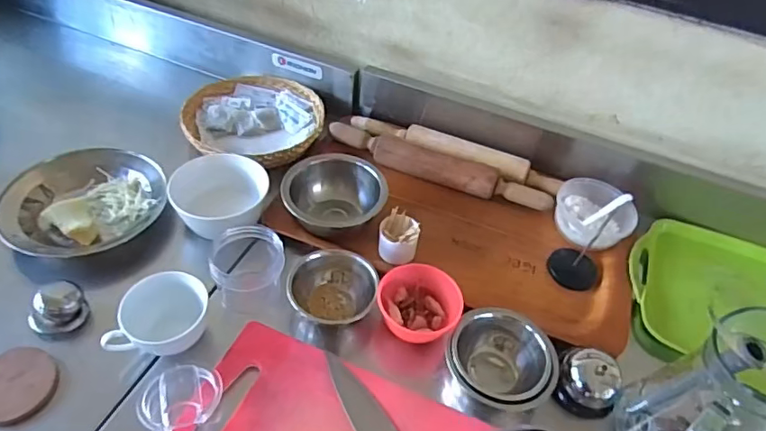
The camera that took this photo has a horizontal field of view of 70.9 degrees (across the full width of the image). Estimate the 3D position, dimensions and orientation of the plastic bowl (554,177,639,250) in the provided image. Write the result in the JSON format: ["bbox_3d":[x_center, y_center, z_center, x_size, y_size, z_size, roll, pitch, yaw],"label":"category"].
[{"bbox_3d":[0.309,-0.004,0.807,0.104,0.052,0.109,4,46,-4],"label":"plastic bowl"}]

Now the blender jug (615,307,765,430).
[{"bbox_3d":[0.320,0.184,0.526,0.099,0.194,0.119,11,46,3],"label":"blender jug"}]

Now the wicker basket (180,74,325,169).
[{"bbox_3d":[-0.219,-0.170,0.945,0.234,0.043,0.234,4,46,-4],"label":"wicker basket"}]

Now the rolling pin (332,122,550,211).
[{"bbox_3d":[0.082,-0.079,0.836,0.360,0.051,0.053,21,47,13],"label":"rolling pin"}]

